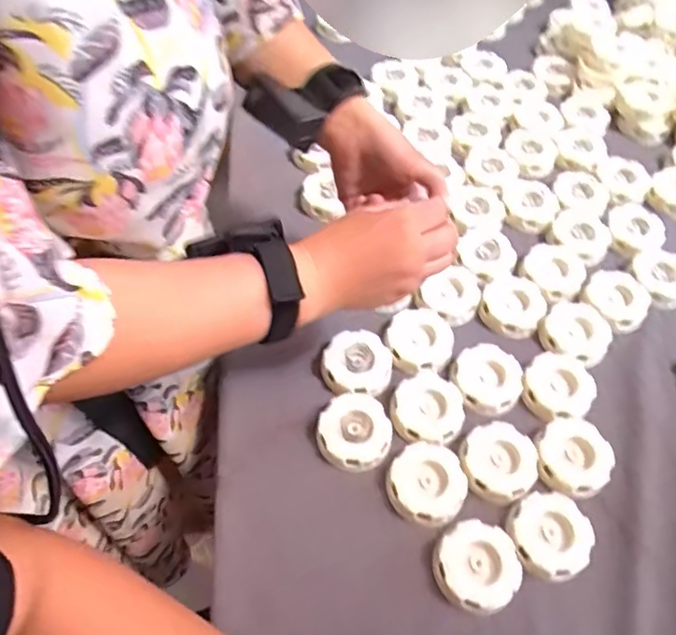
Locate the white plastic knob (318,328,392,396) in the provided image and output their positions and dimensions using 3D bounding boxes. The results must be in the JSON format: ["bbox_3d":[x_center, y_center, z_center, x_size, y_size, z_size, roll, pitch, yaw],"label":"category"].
[{"bbox_3d":[0.016,0.041,0.521,0.063,0.018,0.057,-10,56,-5],"label":"white plastic knob"}]

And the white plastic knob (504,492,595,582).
[{"bbox_3d":[0.165,0.173,0.452,0.064,0.024,0.061,-1,56,1],"label":"white plastic knob"}]

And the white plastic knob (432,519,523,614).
[{"bbox_3d":[0.105,0.189,0.433,0.063,0.019,0.061,-1,56,1],"label":"white plastic knob"}]

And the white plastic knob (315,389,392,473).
[{"bbox_3d":[0.013,0.097,0.488,0.061,0.018,0.064,-7,56,-3],"label":"white plastic knob"}]

